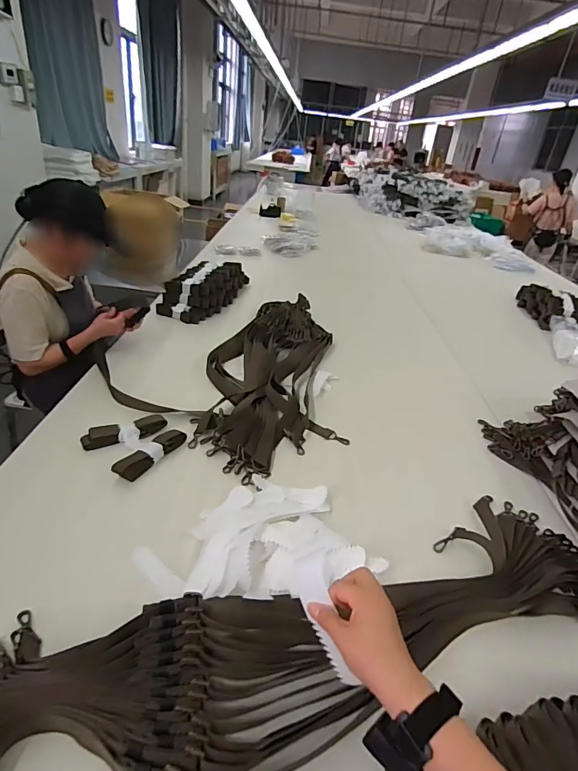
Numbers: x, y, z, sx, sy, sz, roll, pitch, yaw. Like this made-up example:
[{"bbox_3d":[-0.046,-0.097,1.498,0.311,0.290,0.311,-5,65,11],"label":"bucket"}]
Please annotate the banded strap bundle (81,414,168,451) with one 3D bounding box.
[{"bbox_3d":[-0.393,0.111,1.042,0.194,0.029,0.063,-11,34,-27],"label":"banded strap bundle"}]

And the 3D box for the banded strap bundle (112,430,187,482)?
[{"bbox_3d":[-0.321,0.154,1.005,0.057,0.036,0.197,22,34,24],"label":"banded strap bundle"}]

